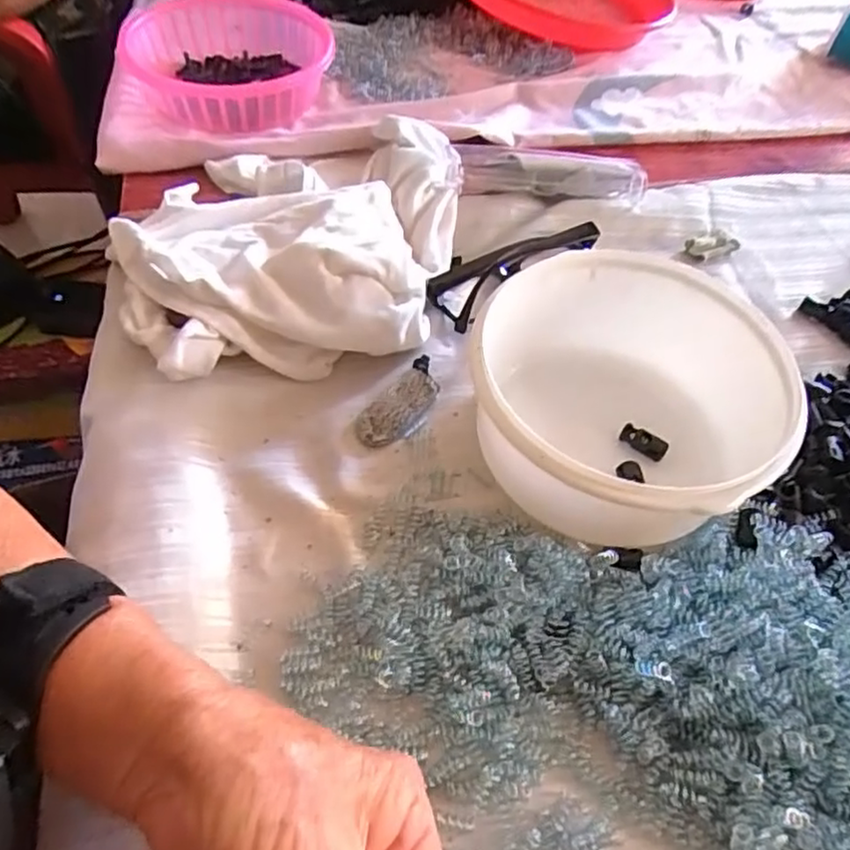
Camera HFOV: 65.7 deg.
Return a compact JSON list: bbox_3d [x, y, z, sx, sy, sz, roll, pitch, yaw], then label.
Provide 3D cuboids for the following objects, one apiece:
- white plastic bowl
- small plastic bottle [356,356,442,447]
[{"bbox_3d":[0.105,-0.011,0.347,0.135,0.078,0.151,19,54,10],"label":"white plastic bowl"},{"bbox_3d":[-0.013,-0.012,0.380,0.025,0.015,0.062,34,58,20],"label":"small plastic bottle"}]

